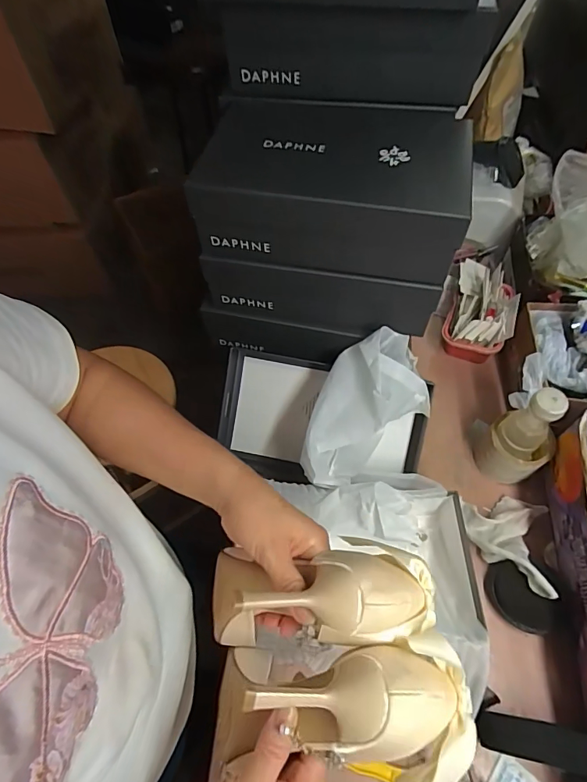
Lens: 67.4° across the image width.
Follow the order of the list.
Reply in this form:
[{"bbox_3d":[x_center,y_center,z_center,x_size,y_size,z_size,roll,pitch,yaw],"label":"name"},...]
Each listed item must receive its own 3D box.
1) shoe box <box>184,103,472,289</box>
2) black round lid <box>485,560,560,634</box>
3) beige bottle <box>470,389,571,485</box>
[{"bbox_3d":[0.049,-0.249,0.533,0.288,0.104,0.194,8,59,8],"label":"shoe box"},{"bbox_3d":[0.296,0.266,0.571,0.085,0.021,0.082,-22,56,36],"label":"black round lid"},{"bbox_3d":[0.320,0.067,0.623,0.090,0.202,0.062,33,66,21],"label":"beige bottle"}]

